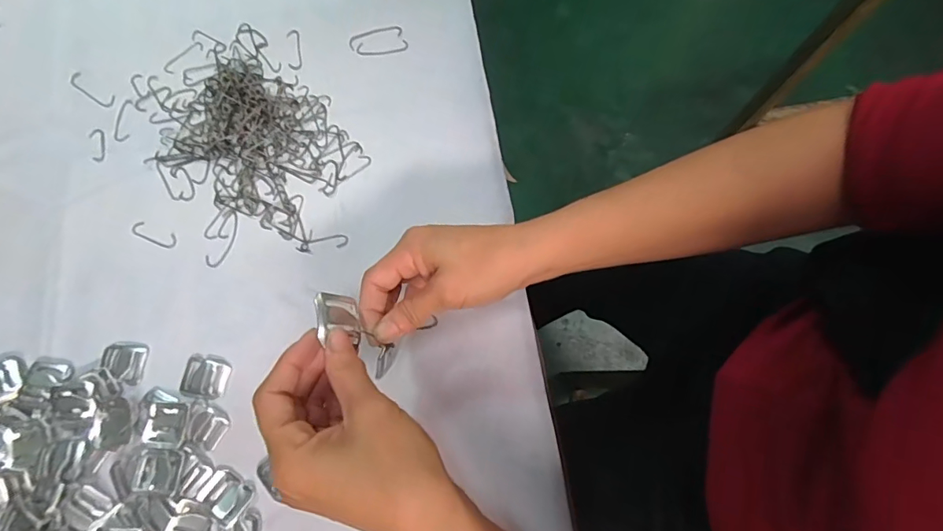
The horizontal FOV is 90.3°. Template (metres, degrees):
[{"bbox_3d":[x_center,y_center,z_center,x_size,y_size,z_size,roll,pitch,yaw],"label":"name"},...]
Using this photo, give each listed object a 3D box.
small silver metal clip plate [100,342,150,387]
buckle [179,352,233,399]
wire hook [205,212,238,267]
[{"bbox_3d":[-0.272,0.075,0.368,0.035,0.005,0.030,12,75,5],"label":"small silver metal clip plate"},{"bbox_3d":[-0.207,0.086,0.364,0.036,0.004,0.031,9,75,4],"label":"buckle"},{"bbox_3d":[-0.207,-0.022,0.393,0.017,0.004,0.049,17,75,6],"label":"wire hook"}]

